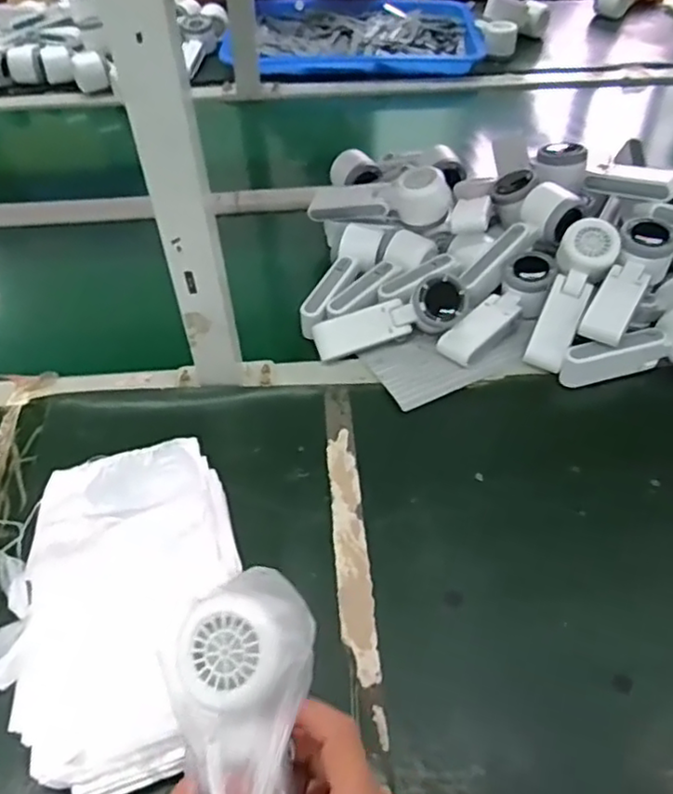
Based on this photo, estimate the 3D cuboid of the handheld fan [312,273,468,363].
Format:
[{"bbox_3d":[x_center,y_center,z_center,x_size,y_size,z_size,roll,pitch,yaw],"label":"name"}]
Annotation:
[{"bbox_3d":[0.057,-0.084,0.673,0.164,0.050,0.050,-12,53,-9],"label":"handheld fan"}]

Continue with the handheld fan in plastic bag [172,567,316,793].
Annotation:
[{"bbox_3d":[-0.047,0.168,0.319,0.067,0.041,0.154,0,73,0],"label":"handheld fan in plastic bag"}]

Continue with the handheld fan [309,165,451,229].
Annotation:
[{"bbox_3d":[0.051,-0.234,0.769,0.172,0.064,0.048,3,50,22],"label":"handheld fan"}]

